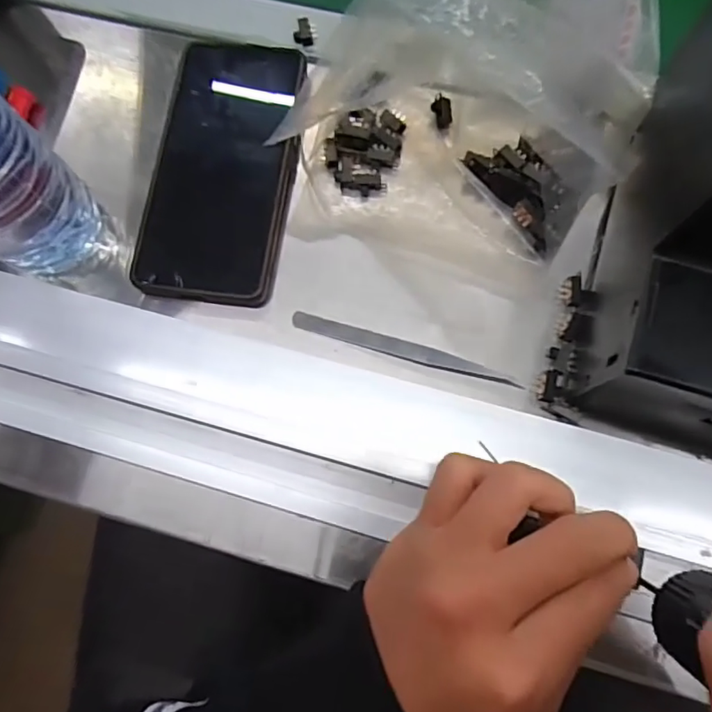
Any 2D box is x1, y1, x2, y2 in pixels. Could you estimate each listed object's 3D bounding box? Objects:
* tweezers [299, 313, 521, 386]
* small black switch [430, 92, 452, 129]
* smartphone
[{"bbox_3d":[0.025,-0.004,0.296,0.124,0.006,0.011,18,77,7],"label":"tweezers"},{"bbox_3d":[0.052,-0.149,0.332,0.012,0.007,0.020,-5,94,-5],"label":"small black switch"},{"bbox_3d":[-0.076,-0.115,0.324,0.078,0.013,0.176,9,75,-6],"label":"smartphone"}]

